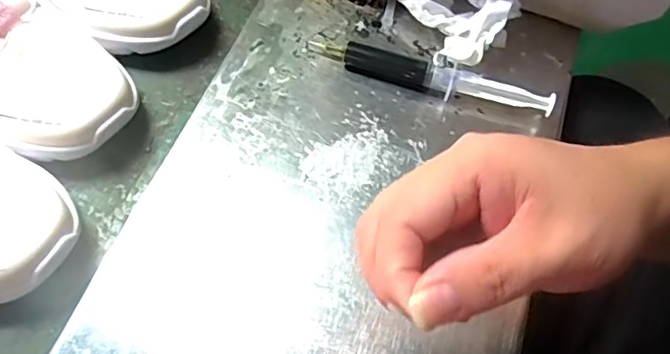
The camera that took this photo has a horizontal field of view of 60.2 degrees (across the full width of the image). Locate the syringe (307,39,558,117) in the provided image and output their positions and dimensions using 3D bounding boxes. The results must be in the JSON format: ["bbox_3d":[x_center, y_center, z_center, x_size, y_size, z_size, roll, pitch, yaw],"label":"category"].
[{"bbox_3d":[0.065,-0.071,0.400,0.170,0.018,0.022,17,60,5],"label":"syringe"}]

